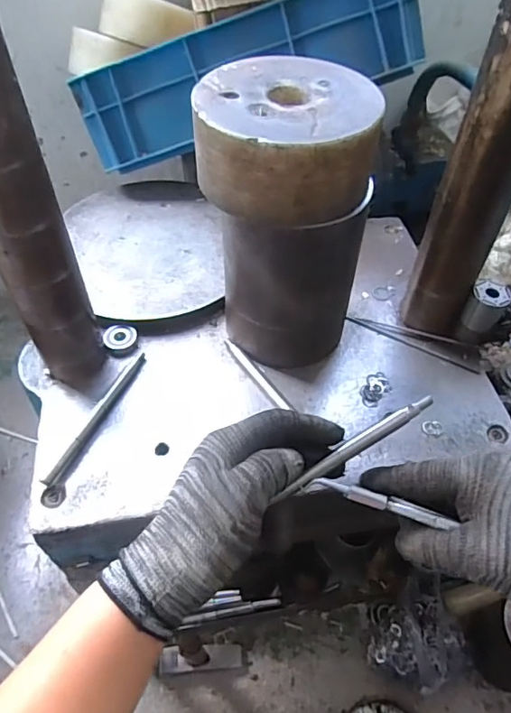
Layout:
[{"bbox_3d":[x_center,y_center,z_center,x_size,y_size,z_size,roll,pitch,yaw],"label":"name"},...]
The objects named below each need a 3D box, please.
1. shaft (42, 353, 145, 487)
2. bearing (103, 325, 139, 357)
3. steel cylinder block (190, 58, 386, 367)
[{"bbox_3d":[-0.153,0.056,0.509,0.011,0.009,0.161,19,53,14],"label":"shaft"},{"bbox_3d":[-0.146,-0.018,0.566,0.035,0.017,0.032,0,51,0],"label":"bearing"},{"bbox_3d":[0.027,-0.118,0.496,0.143,0.252,0.138,9,51,7],"label":"steel cylinder block"}]

